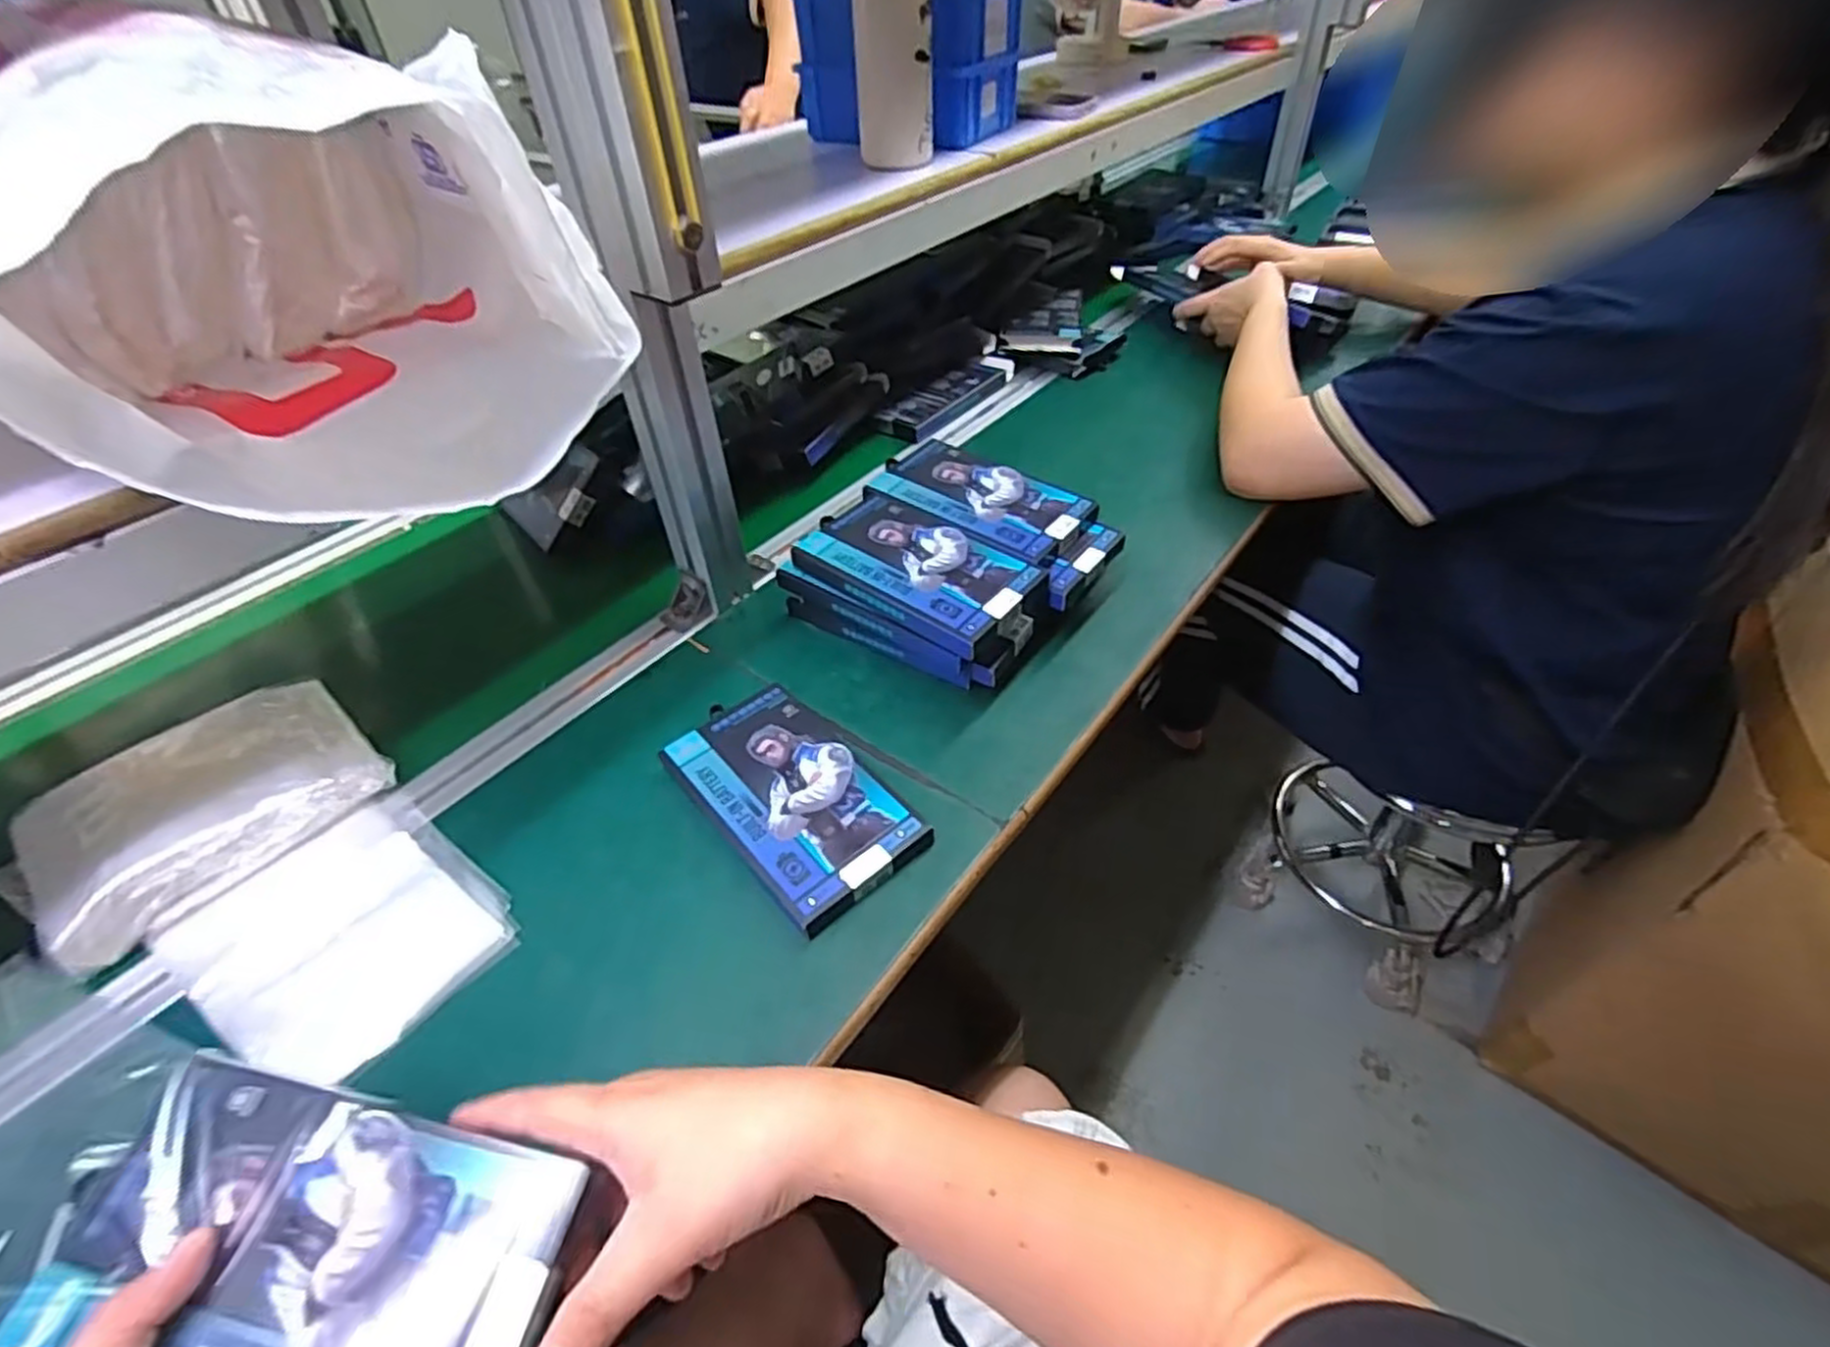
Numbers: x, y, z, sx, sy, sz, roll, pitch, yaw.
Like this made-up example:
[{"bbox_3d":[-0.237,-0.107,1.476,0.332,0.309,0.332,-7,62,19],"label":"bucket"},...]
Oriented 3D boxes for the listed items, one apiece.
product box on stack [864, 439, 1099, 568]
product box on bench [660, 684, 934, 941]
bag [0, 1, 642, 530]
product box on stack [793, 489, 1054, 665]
[{"bbox_3d":[0.051,-0.139,0.627,0.164,0.021,0.093,29,53,28],"label":"product box on stack"},{"bbox_3d":[-0.075,0.074,0.495,0.107,0.014,0.165,-33,52,-26],"label":"product box on bench"},{"bbox_3d":[-0.288,-0.185,0.357,0.236,0.162,0.215,32,55,30],"label":"bag"},{"bbox_3d":[0.002,-0.077,0.570,0.168,0.023,0.096,29,54,29],"label":"product box on stack"}]

